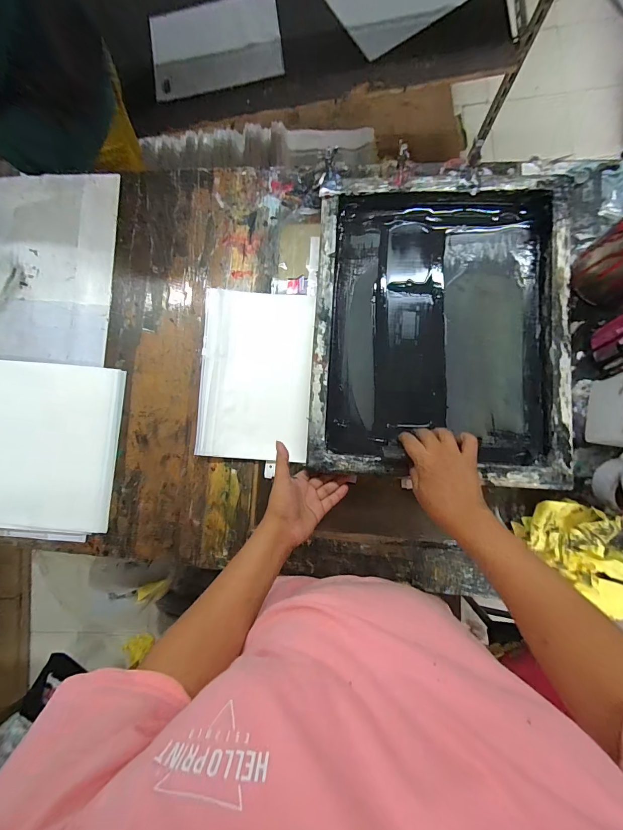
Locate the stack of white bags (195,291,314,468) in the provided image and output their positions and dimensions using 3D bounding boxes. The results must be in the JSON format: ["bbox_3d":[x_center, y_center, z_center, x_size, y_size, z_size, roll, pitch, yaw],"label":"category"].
[{"bbox_3d":[-0.097,-0.071,0.634,0.191,0.037,0.298,4,85,2],"label":"stack of white bags"}]

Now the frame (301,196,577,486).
[{"bbox_3d":[0.205,-0.142,0.587,0.393,0.064,0.482,3,85,2],"label":"frame"}]

